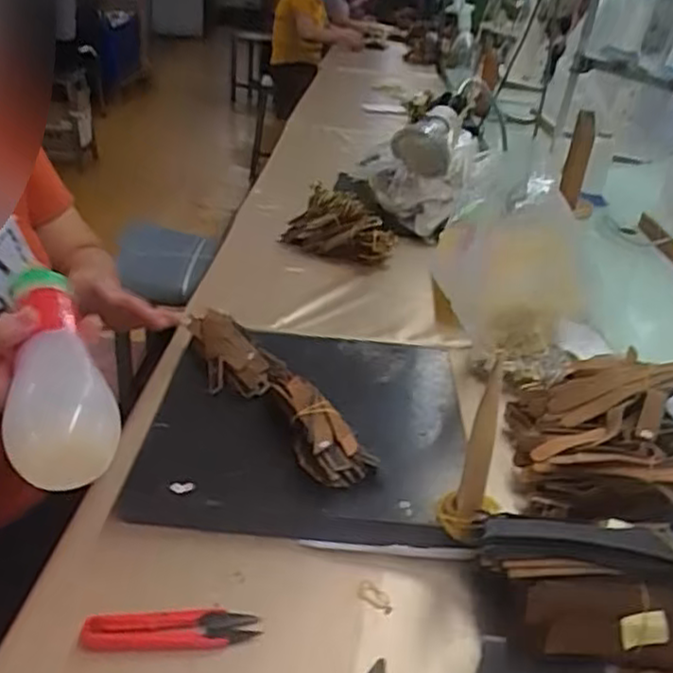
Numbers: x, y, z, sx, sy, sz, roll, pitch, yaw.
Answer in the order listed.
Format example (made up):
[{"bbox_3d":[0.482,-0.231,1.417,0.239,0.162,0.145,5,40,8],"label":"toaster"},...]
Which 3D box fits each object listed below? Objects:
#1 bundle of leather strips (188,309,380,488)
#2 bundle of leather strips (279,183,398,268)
[{"bbox_3d":[-0.073,0.053,0.714,0.067,0.042,0.307,-17,35,-35],"label":"bundle of leather strips"},{"bbox_3d":[-0.008,-0.168,1.122,0.098,0.075,0.222,-15,34,-32],"label":"bundle of leather strips"}]

